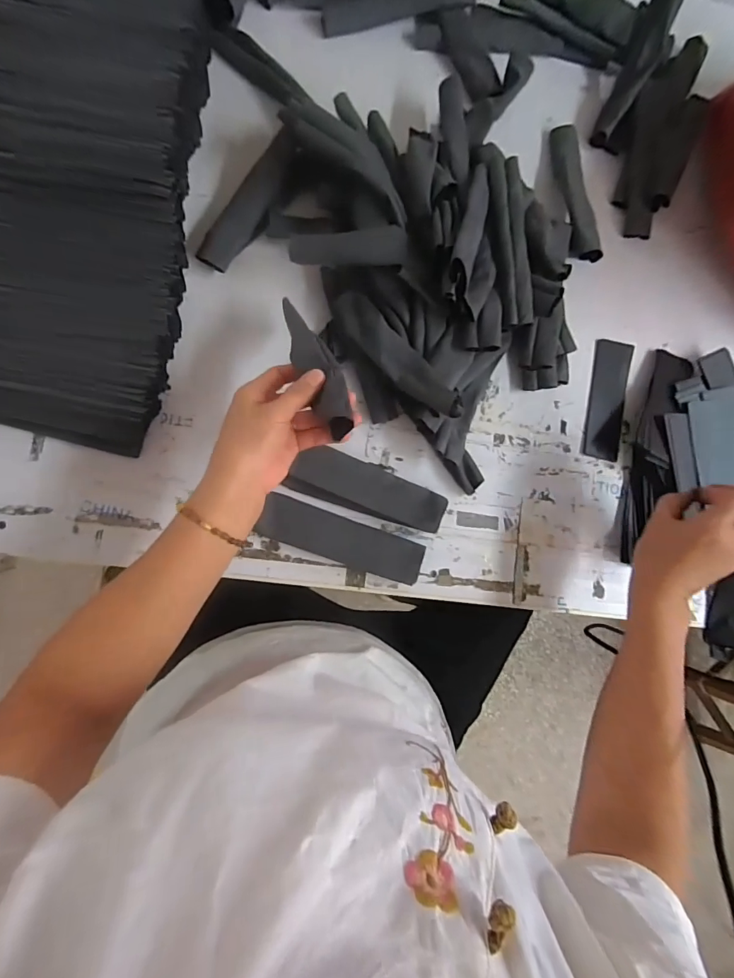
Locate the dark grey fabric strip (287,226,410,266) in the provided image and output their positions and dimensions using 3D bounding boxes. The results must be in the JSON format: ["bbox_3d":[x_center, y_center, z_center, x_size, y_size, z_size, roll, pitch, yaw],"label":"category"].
[{"bbox_3d":[-0.020,-0.247,0.454,0.119,0.017,0.034,2,86,8],"label":"dark grey fabric strip"}]

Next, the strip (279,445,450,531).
[{"bbox_3d":[0.004,-0.002,0.493,0.169,0.027,0.053,19,83,-5],"label":"strip"}]

